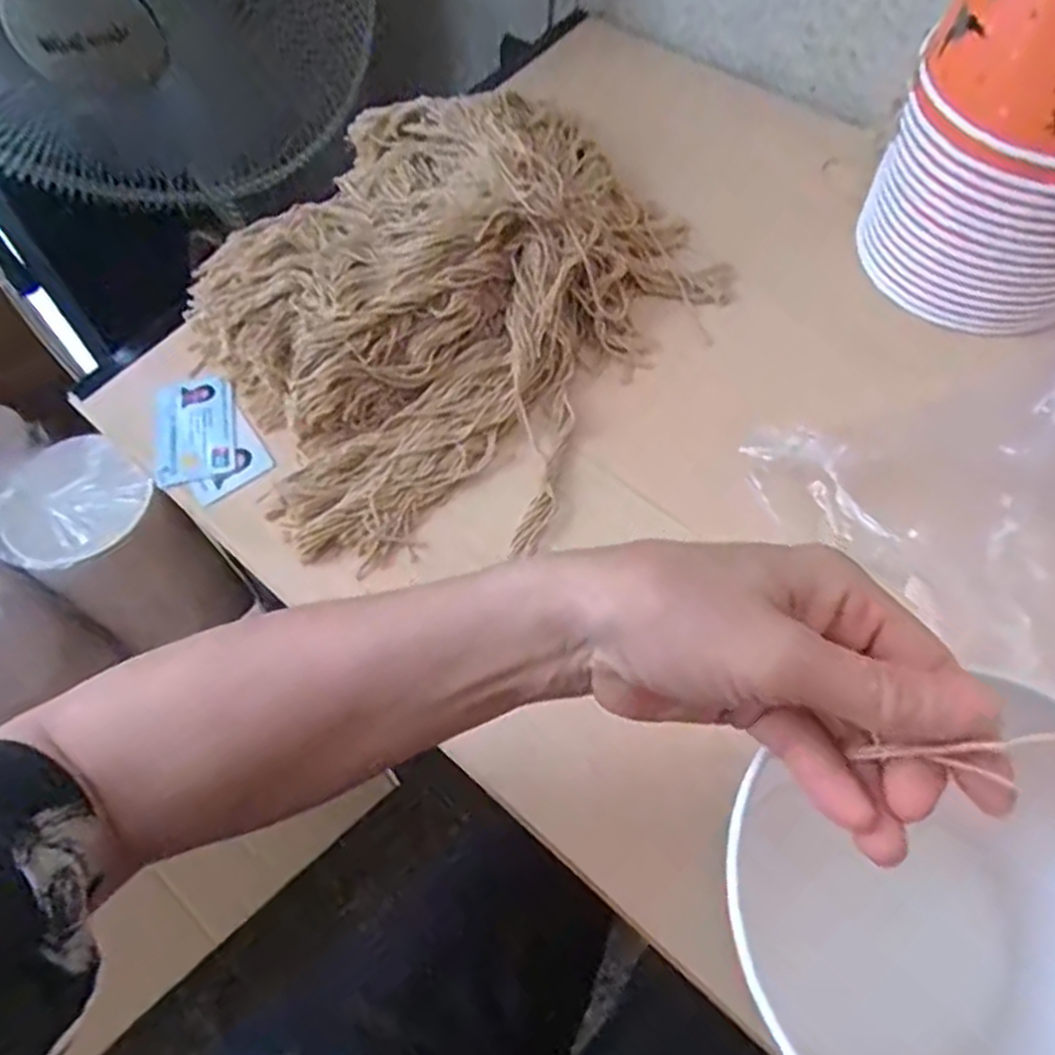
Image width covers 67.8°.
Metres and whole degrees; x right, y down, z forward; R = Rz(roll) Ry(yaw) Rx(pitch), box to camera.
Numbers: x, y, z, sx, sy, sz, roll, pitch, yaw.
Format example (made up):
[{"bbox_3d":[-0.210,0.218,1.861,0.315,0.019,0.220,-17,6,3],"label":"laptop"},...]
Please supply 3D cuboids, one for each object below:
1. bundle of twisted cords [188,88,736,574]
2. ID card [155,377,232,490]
[{"bbox_3d":[-0.070,-0.165,0.547,0.322,0.081,0.376,29,65,18],"label":"bundle of twisted cords"},{"bbox_3d":[-0.234,-0.069,0.549,0.055,0.008,0.087,-14,63,1],"label":"ID card"}]

